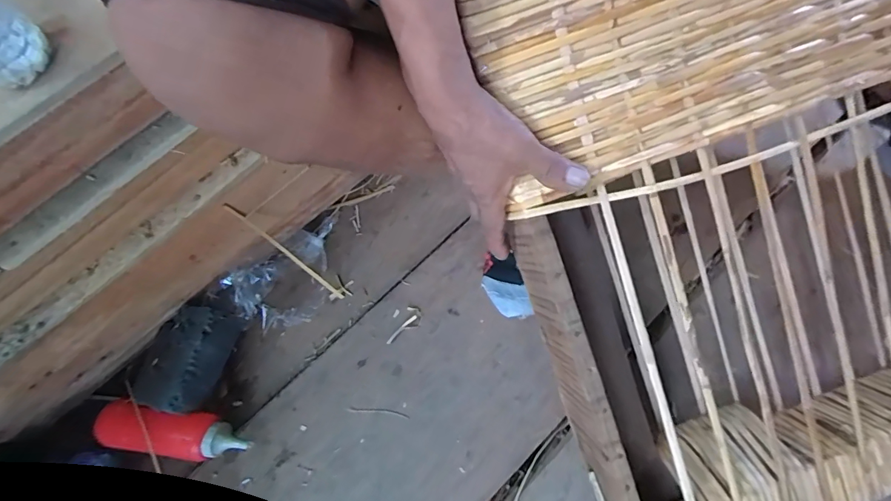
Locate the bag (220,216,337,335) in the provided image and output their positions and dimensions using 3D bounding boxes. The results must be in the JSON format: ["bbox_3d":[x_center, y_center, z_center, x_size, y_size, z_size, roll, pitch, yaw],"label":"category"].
[{"bbox_3d":[-0.192,0.026,0.542,0.103,0.055,0.165,41,78,15],"label":"bag"}]

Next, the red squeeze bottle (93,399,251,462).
[{"bbox_3d":[-0.314,0.209,0.488,0.175,0.044,0.049,8,73,3],"label":"red squeeze bottle"}]

